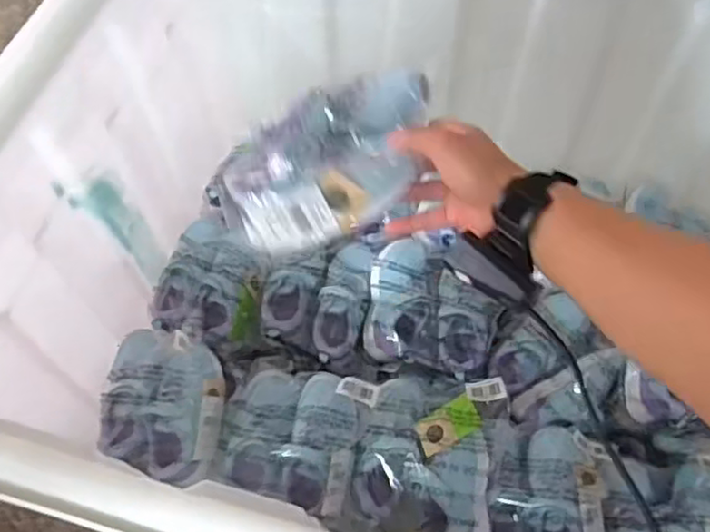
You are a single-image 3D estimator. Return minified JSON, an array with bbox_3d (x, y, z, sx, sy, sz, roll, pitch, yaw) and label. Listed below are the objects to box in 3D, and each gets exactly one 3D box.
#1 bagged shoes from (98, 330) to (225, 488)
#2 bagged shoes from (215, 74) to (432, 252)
[{"bbox_3d":[-0.252,0.168,0.856,0.155,0.102,0.195,5,60,4],"label":"bagged shoes"},{"bbox_3d":[-0.020,-0.098,0.615,0.206,0.083,0.139,-12,51,8],"label":"bagged shoes"}]

